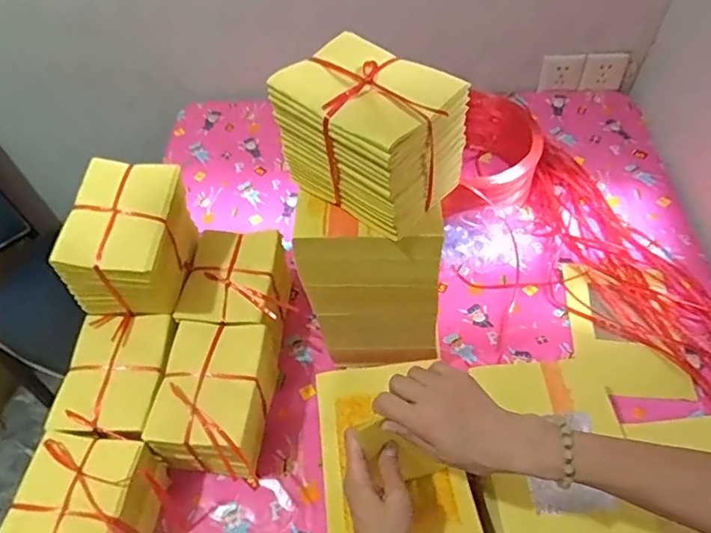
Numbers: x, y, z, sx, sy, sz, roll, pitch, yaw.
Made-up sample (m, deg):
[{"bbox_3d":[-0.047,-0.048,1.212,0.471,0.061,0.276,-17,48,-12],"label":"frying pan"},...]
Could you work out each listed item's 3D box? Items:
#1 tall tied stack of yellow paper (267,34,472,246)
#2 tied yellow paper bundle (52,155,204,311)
[{"bbox_3d":[0.013,-0.138,0.565,0.167,0.137,0.115,34,62,25],"label":"tall tied stack of yellow paper"},{"bbox_3d":[-0.295,-0.032,0.721,0.119,0.154,0.161,3,53,5],"label":"tied yellow paper bundle"}]

